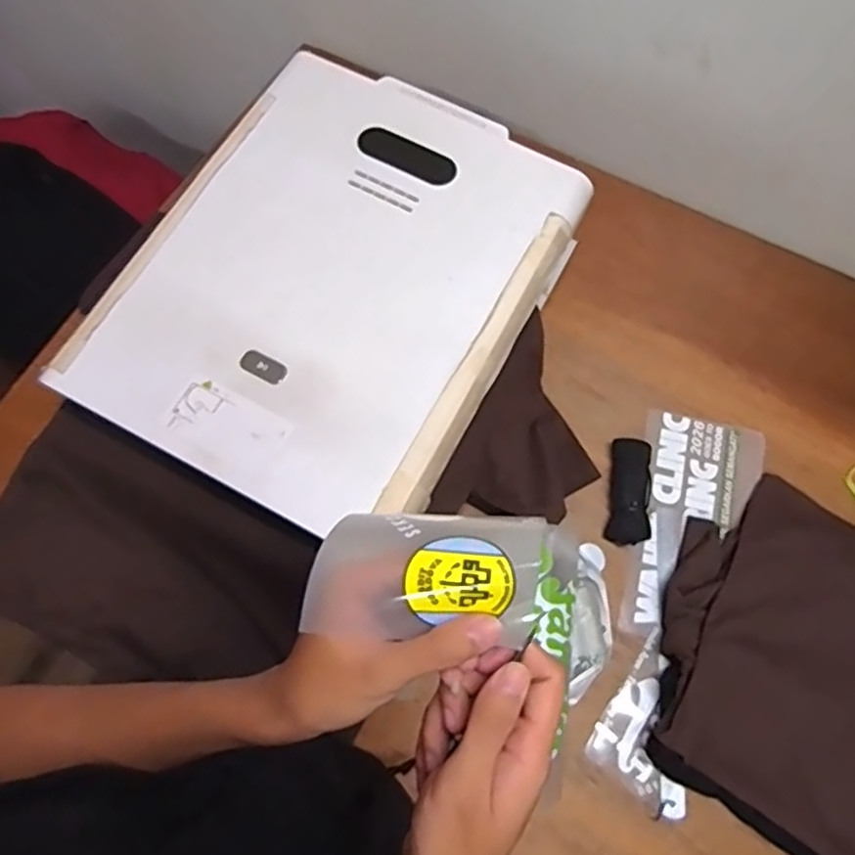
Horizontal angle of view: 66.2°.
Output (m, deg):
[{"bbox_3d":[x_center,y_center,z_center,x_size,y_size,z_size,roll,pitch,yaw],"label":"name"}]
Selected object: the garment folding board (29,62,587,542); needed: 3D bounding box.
[{"bbox_3d":[-0.097,-0.169,0.712,0.405,0.032,0.514,28,72,9],"label":"garment folding board"}]

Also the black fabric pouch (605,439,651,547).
[{"bbox_3d":[0.247,0.077,0.796,0.048,0.033,0.128,8,70,2],"label":"black fabric pouch"}]

